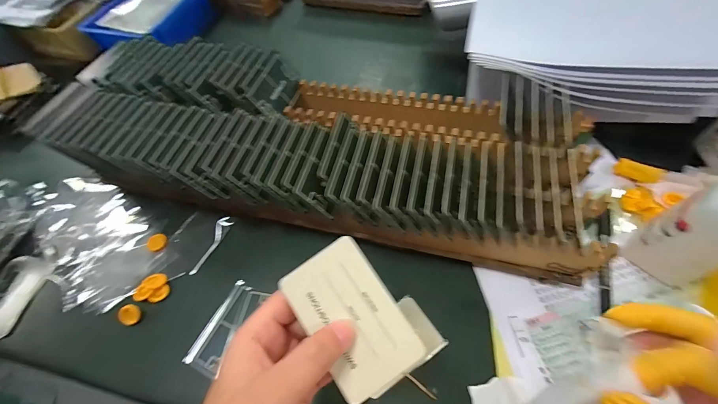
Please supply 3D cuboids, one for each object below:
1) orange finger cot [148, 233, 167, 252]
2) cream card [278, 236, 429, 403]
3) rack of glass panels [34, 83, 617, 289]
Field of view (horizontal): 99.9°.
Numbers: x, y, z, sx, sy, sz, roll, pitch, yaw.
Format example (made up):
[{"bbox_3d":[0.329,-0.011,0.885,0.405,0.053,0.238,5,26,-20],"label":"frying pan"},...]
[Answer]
[{"bbox_3d":[-0.239,0.047,0.358,0.020,0.004,0.021,-2,59,3],"label":"orange finger cot"},{"bbox_3d":[-0.004,0.069,0.184,0.055,0.004,0.086,-35,78,-2],"label":"cream card"},{"bbox_3d":[-0.042,-0.025,0.331,0.573,0.107,0.121,7,60,8],"label":"rack of glass panels"}]

